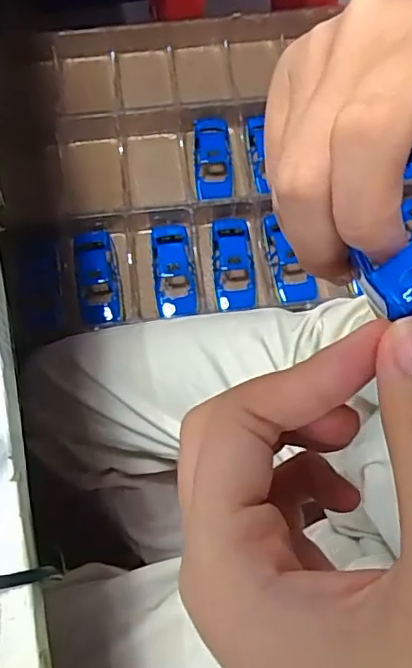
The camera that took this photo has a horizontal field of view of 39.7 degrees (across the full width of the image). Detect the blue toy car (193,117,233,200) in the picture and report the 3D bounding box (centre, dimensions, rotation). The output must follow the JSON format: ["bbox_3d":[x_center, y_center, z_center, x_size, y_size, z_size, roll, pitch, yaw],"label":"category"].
[{"bbox_3d":[0.009,-0.227,0.740,0.047,0.033,0.111,-3,87,0],"label":"blue toy car"}]

